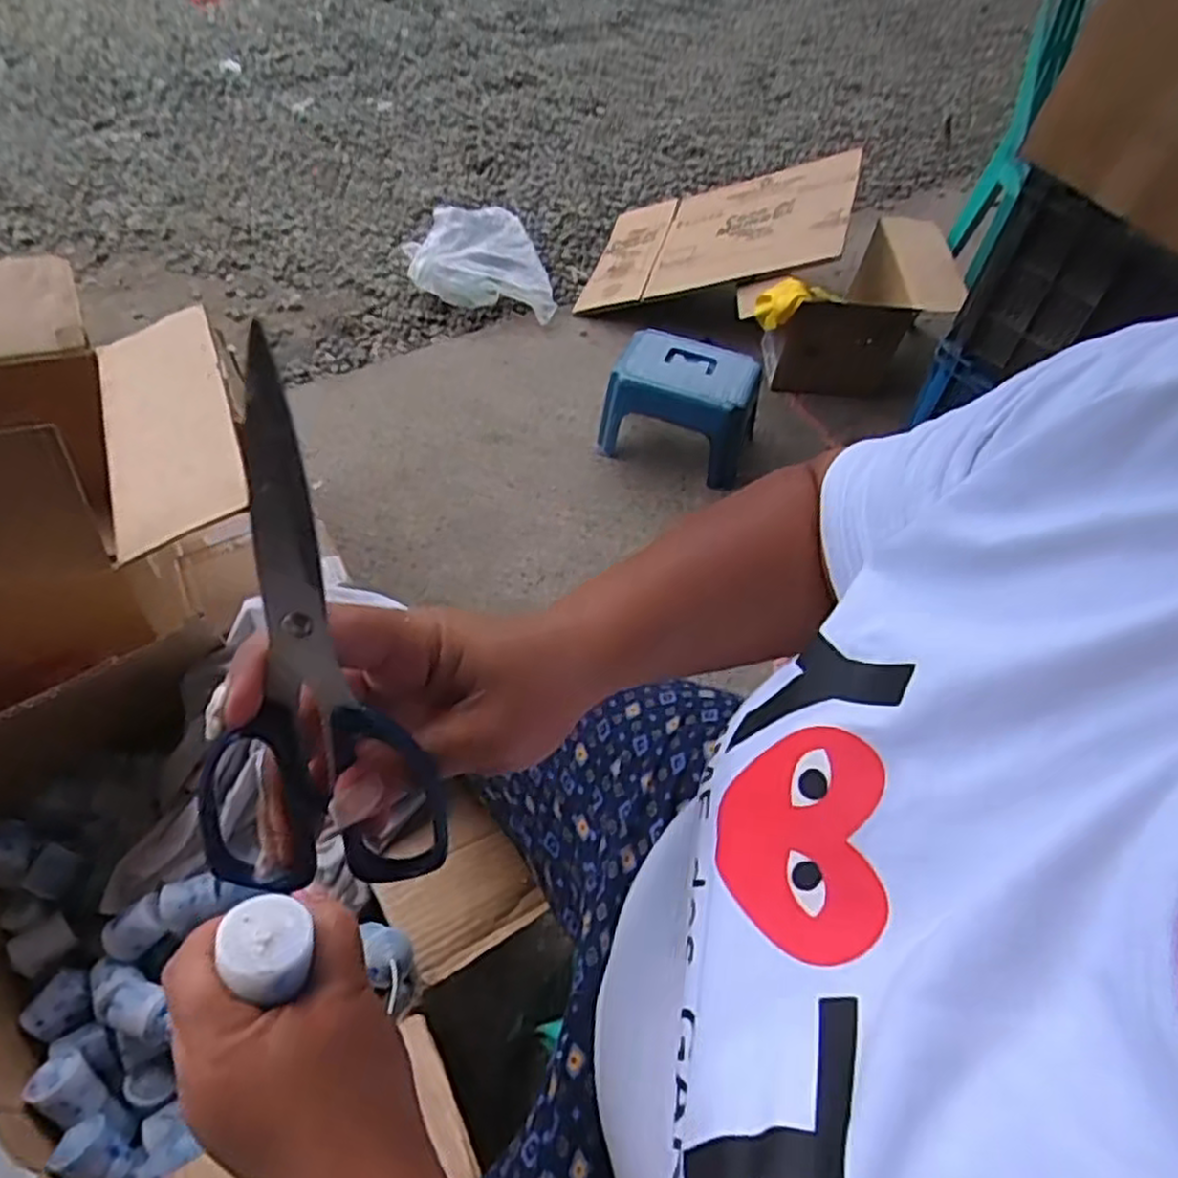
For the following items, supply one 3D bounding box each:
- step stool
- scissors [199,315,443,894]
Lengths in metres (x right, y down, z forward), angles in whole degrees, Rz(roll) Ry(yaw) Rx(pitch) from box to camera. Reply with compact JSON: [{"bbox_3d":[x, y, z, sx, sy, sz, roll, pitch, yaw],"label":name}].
[{"bbox_3d":[0.180,-0.363,1.502,0.285,0.203,0.167,17,54,7],"label":"step stool"},{"bbox_3d":[-0.083,0.022,0.224,0.073,0.180,0.014,0,30,-6],"label":"scissors"}]

